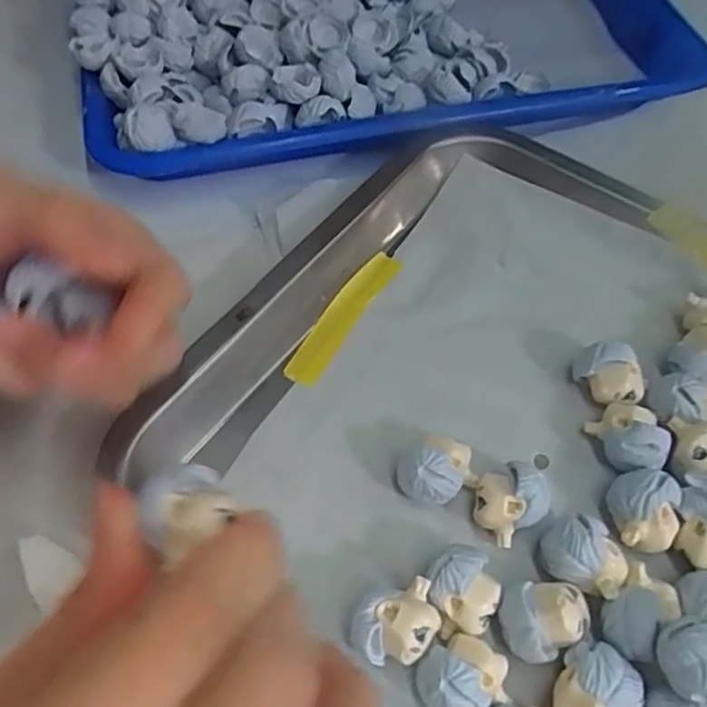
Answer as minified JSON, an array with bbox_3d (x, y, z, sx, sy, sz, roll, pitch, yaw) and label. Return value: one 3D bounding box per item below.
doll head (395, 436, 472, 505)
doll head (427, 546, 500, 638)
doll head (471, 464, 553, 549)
[{"bbox_3d":[0.029,0.042,0.240,0.024,0.025,0.021,16,58,8],"label":"doll head"},{"bbox_3d":[0.035,0.078,0.214,0.022,0.022,0.022,1,57,-1],"label":"doll head"},{"bbox_3d":[0.056,0.053,0.235,0.023,0.021,0.023,1,57,-1],"label":"doll head"}]

